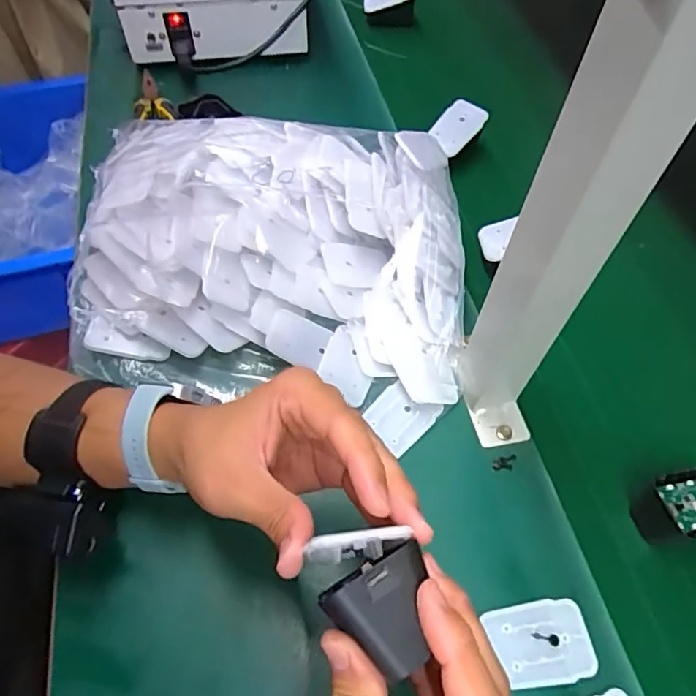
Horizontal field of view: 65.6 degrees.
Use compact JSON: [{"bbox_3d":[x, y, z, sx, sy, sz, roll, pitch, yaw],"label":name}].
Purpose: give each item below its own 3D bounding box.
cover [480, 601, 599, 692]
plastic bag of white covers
[{"bbox_3d":[0.121,0.182,0.334,0.063,0.005,0.044,-8,58,-7],"label":"cover"},{"bbox_3d":[-0.064,-0.092,0.459,0.327,0.079,0.269,5,58,1],"label":"plastic bag of white covers"}]

